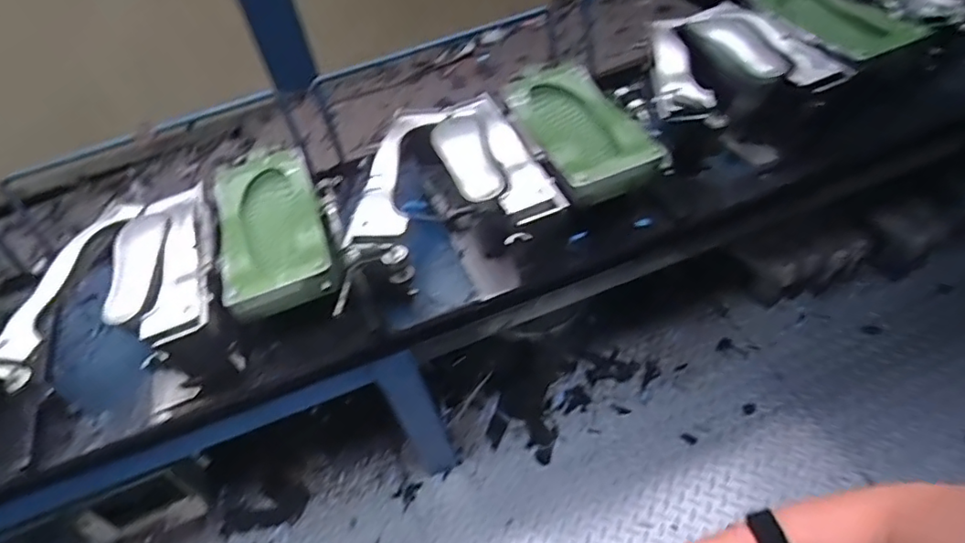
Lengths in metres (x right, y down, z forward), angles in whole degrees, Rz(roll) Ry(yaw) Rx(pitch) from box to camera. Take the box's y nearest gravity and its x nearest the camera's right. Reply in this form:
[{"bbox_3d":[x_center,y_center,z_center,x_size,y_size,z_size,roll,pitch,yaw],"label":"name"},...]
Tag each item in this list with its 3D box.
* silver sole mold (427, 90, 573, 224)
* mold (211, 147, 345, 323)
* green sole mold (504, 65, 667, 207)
[{"bbox_3d":[0.009,-0.222,1.109,0.165,0.042,0.395,-20,46,-10],"label":"silver sole mold"},{"bbox_3d":[-0.377,-0.083,1.068,0.185,0.070,0.410,-19,46,-9],"label":"mold"},{"bbox_3d":[0.181,-0.289,1.160,0.192,0.073,0.372,-25,54,-4],"label":"green sole mold"}]

